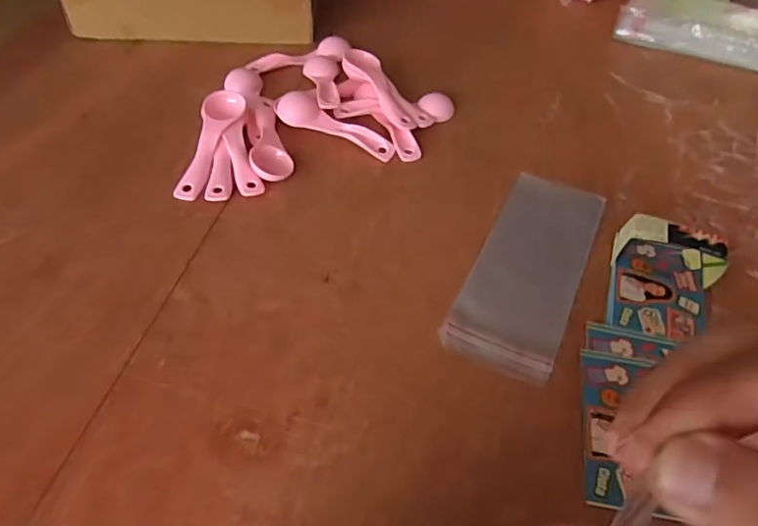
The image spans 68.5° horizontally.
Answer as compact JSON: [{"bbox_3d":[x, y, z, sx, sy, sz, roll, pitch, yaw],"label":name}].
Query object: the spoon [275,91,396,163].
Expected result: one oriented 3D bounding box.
[{"bbox_3d":[-0.040,-0.119,0.479,0.114,0.020,0.032,22,53,16],"label":"spoon"}]

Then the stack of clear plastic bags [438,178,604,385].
[{"bbox_3d":[0.109,0.000,0.396,0.072,0.005,0.186,22,53,16],"label":"stack of clear plastic bags"}]

